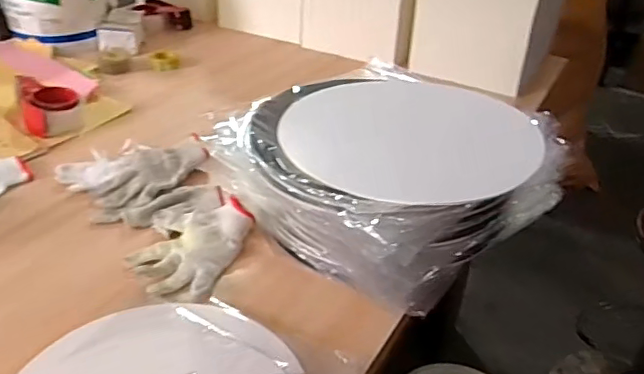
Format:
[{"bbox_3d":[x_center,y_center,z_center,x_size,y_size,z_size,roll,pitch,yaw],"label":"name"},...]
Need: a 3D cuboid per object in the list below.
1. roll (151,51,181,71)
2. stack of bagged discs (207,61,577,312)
[{"bbox_3d":[-0.357,-0.293,1.294,0.063,0.024,0.063,-4,34,-12],"label":"roll"},{"bbox_3d":[0.081,-0.005,0.739,0.331,0.207,0.347,31,42,34],"label":"stack of bagged discs"}]

